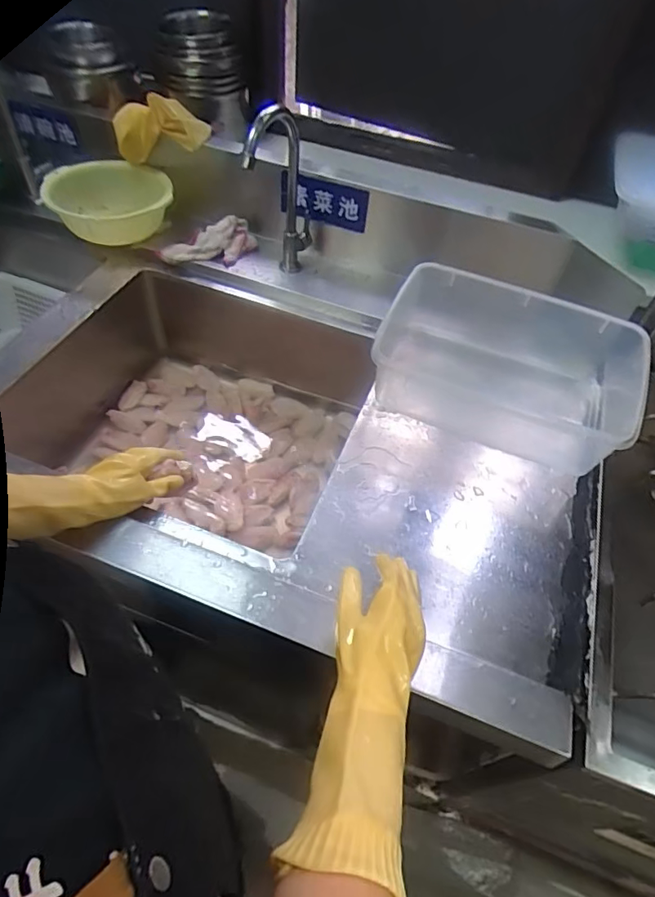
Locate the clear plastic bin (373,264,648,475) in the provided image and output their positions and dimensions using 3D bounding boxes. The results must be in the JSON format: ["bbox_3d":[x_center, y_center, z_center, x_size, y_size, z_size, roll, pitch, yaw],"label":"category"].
[{"bbox_3d":[0.264,-0.118,0.785,0.376,0.130,0.235,18,53,9],"label":"clear plastic bin"}]

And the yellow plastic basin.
[{"bbox_3d":[-0.422,-0.484,1.010,0.222,0.078,0.233,-13,55,-15],"label":"yellow plastic basin"}]

